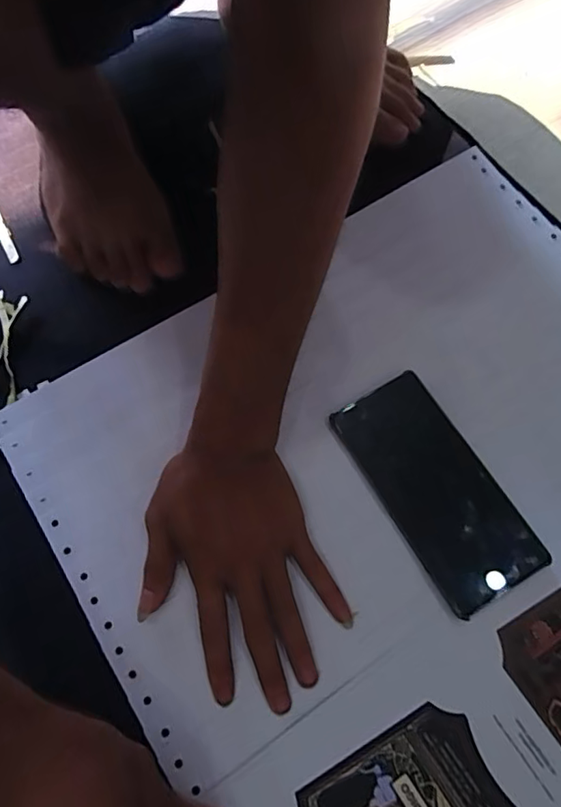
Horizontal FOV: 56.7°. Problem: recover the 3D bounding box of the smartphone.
[{"bbox_3d":[0.110,0.060,0.377,0.075,0.010,0.165,-29,71,-10],"label":"smartphone"}]

